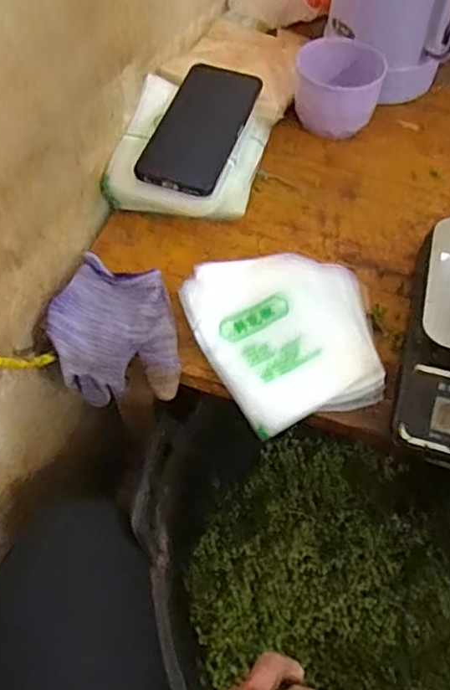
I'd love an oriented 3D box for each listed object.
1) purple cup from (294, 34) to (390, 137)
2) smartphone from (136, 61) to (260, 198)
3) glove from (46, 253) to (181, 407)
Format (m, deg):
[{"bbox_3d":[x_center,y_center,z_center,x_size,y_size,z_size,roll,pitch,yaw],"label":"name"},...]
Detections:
[{"bbox_3d":[0.123,-0.281,0.700,0.093,0.063,0.095,10,56,6],"label":"purple cup"},{"bbox_3d":[-0.024,-0.211,0.608,0.077,0.008,0.163,18,62,8],"label":"smartphone"},{"bbox_3d":[-0.084,-0.005,0.540,0.120,0.064,0.097,15,57,10],"label":"glove"}]

